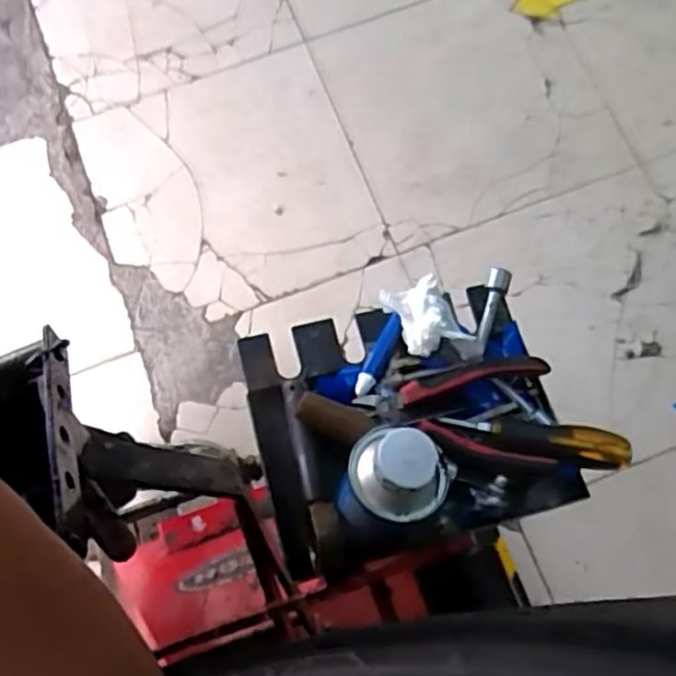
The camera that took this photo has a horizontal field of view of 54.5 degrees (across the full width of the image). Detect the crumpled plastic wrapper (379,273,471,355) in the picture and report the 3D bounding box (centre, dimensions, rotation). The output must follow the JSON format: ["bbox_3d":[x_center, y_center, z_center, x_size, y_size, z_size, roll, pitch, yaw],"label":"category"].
[{"bbox_3d":[0.069,-0.020,0.535,0.046,0.041,0.066,-25,77,-3],"label":"crumpled plastic wrapper"}]

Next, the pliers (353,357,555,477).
[{"bbox_3d":[0.094,0.063,0.524,0.147,0.019,0.091,-1,77,3],"label":"pliers"}]

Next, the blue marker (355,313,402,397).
[{"bbox_3d":[0.033,0.015,0.545,0.015,0.019,0.075,24,79,8],"label":"blue marker"}]

